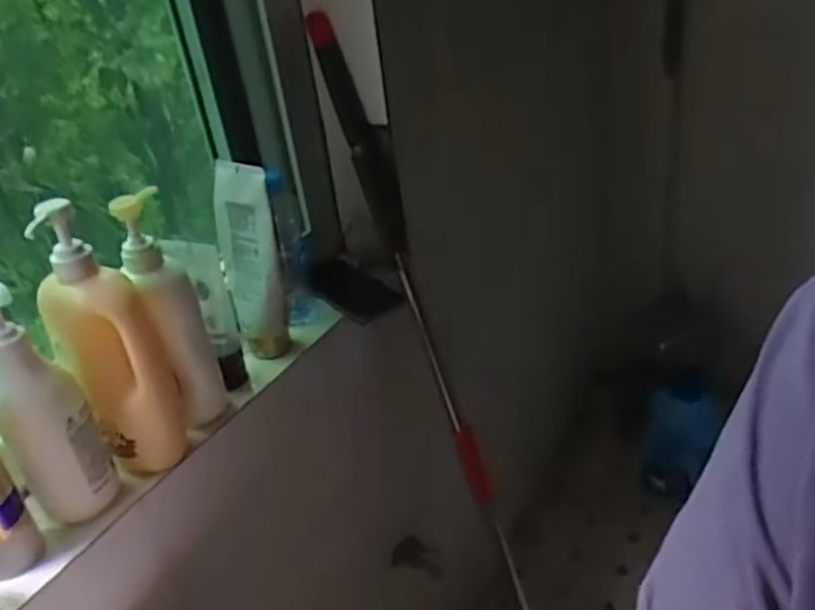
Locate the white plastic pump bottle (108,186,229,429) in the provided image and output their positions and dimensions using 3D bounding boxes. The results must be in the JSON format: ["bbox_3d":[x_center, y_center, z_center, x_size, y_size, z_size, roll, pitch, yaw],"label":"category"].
[{"bbox_3d":[-0.228,0.014,0.686,0.051,0.241,0.065,-18,32,-16],"label":"white plastic pump bottle"}]

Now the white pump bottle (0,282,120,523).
[{"bbox_3d":[-0.312,0.089,0.594,0.071,0.216,0.051,-27,36,-29],"label":"white pump bottle"}]

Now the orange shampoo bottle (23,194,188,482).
[{"bbox_3d":[-0.268,0.036,0.629,0.083,0.257,0.048,-24,34,-25],"label":"orange shampoo bottle"}]

